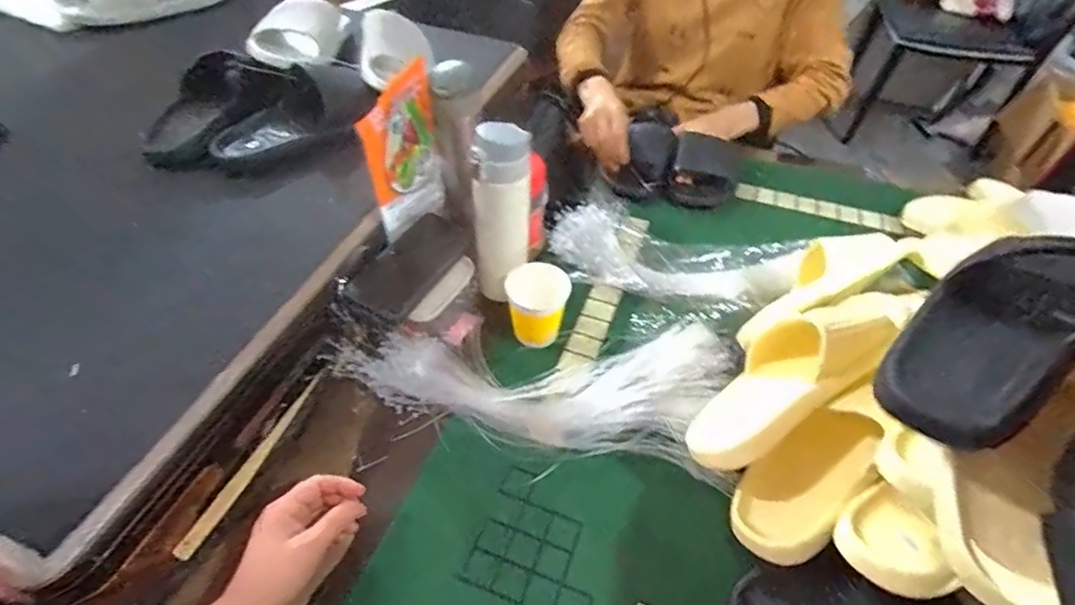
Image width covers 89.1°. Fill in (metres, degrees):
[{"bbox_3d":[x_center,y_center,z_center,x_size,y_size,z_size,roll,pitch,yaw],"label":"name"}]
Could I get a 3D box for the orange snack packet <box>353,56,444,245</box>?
[{"bbox_3d":[-0.158,-0.184,0.668,0.022,0.178,0.160,7,35,18],"label":"orange snack packet"}]

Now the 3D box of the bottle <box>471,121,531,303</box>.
[{"bbox_3d":[-0.044,-0.096,0.641,0.065,0.208,0.075,10,51,9],"label":"bottle"}]

